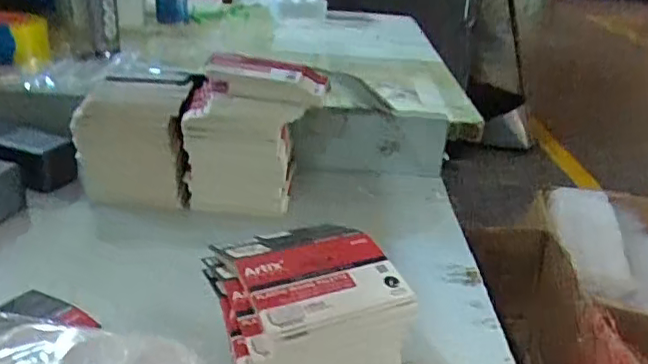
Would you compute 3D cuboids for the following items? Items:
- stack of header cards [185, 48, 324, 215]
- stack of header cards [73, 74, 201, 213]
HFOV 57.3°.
[{"bbox_3d":[-0.076,-0.056,0.683,0.140,0.155,0.114,8,25,6],"label":"stack of header cards"},{"bbox_3d":[-0.206,-0.050,0.675,0.120,0.130,0.088,7,25,3],"label":"stack of header cards"}]

